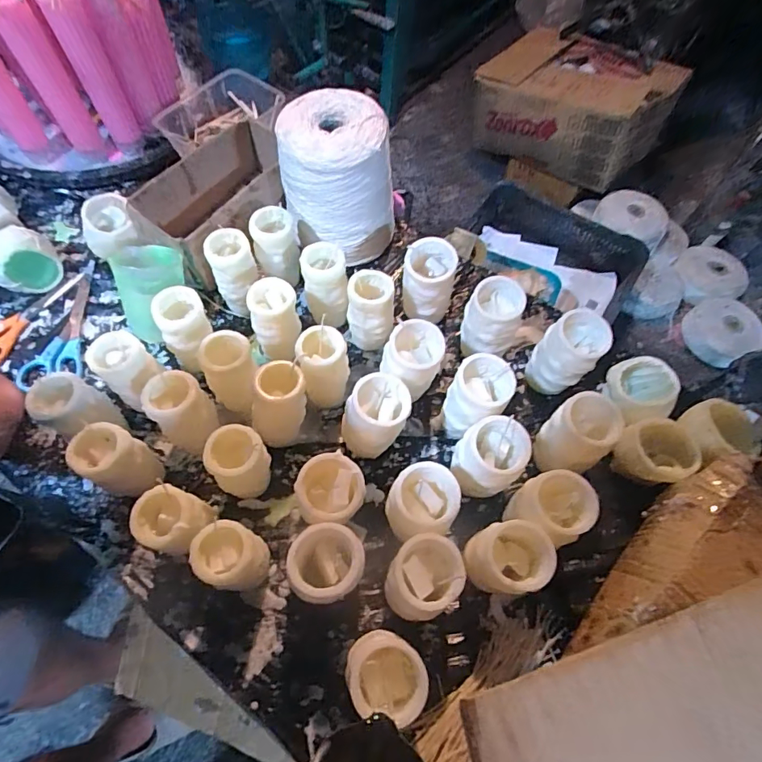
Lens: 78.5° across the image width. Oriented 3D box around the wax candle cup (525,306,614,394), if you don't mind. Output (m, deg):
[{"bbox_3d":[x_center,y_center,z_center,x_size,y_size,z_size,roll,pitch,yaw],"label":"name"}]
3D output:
[{"bbox_3d":[0.220,-0.032,0.562,0.062,0.108,0.064,1,65,-3],"label":"wax candle cup"}]

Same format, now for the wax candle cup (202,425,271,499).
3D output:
[{"bbox_3d":[-0.143,0.089,0.483,0.060,0.114,0.055,-37,72,-18],"label":"wax candle cup"}]

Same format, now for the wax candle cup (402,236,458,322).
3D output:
[{"bbox_3d":[0.055,-0.116,0.578,0.060,0.106,0.063,1,65,-3],"label":"wax candle cup"}]

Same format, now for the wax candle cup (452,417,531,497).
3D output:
[{"bbox_3d":[0.109,0.080,0.487,0.062,0.097,0.057,1,65,-3],"label":"wax candle cup"}]

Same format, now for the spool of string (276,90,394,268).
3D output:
[{"bbox_3d":[-0.056,-0.248,0.590,0.117,0.168,0.119,1,65,-3],"label":"spool of string"}]

